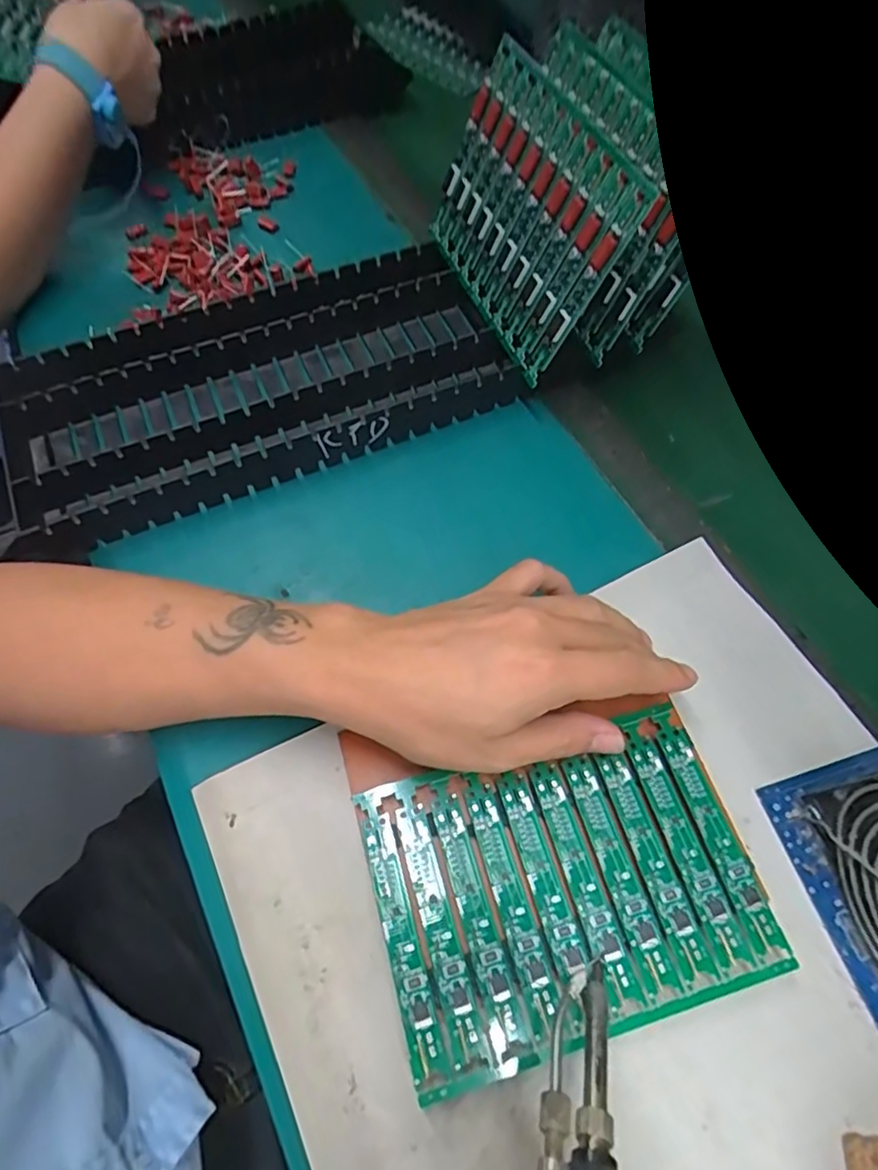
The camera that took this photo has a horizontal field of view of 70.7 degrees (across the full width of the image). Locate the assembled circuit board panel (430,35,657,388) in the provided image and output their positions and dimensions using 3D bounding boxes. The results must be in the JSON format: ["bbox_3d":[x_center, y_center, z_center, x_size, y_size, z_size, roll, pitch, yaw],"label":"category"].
[{"bbox_3d":[0.052,-0.226,0.383,0.015,0.119,0.161,-10,62,-34],"label":"assembled circuit board panel"}]

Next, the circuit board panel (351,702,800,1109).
[{"bbox_3d":[0.056,0.132,0.279,0.165,0.004,0.117,-14,62,-8],"label":"circuit board panel"}]

